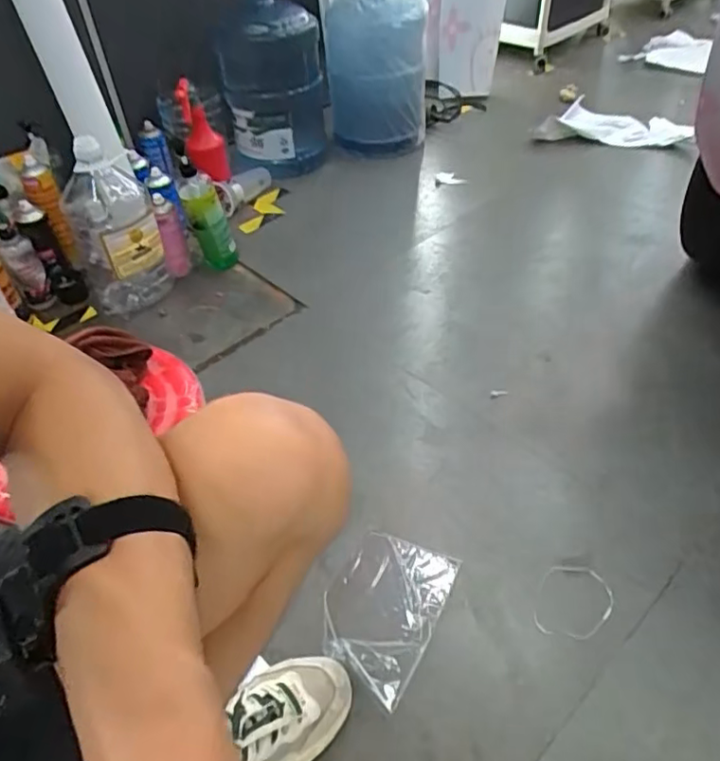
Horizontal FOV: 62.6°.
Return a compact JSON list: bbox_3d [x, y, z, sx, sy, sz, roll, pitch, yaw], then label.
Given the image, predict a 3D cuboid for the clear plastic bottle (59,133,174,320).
[{"bbox_3d":[-0.491,-0.296,1.181,0.162,0.339,0.146,-19,46,-14],"label":"clear plastic bottle"}]

